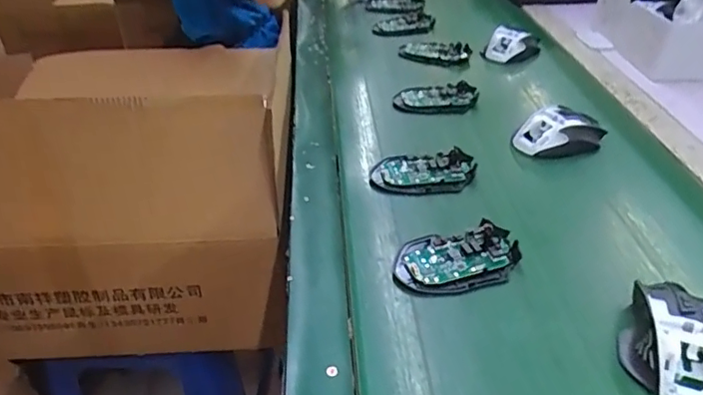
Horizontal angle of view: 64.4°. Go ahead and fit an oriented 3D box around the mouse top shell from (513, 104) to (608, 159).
[{"bbox_3d":[0.254,-0.081,0.678,0.114,0.037,0.069,-13,37,-17],"label":"mouse top shell"}]

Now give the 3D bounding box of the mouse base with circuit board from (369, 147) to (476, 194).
[{"bbox_3d":[0.080,-0.028,0.619,0.113,0.019,0.062,1,36,2],"label":"mouse base with circuit board"}]

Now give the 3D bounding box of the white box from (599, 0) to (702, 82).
[{"bbox_3d":[0.547,-0.291,0.911,0.187,0.106,0.240,1,36,2],"label":"white box"}]

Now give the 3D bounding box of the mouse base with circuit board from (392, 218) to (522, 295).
[{"bbox_3d":[0.097,0.054,0.503,0.114,0.019,0.064,-8,36,-11],"label":"mouse base with circuit board"}]

